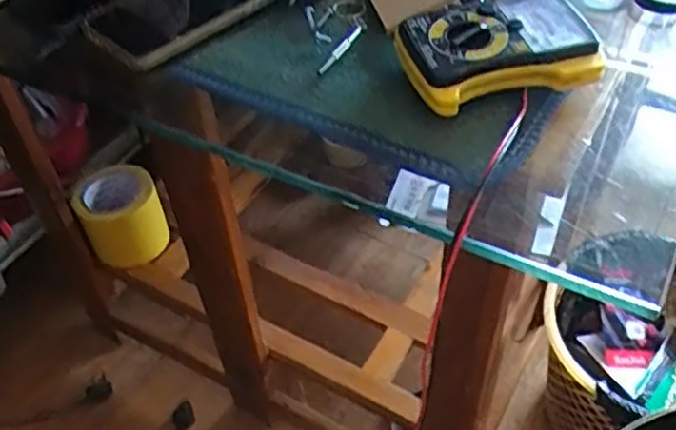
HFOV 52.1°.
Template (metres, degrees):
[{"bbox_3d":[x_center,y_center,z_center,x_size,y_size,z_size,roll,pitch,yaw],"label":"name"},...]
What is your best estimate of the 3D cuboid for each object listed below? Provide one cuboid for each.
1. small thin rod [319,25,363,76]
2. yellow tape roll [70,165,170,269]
[{"bbox_3d":[0.001,-0.112,0.469,0.008,0.004,0.061,22,52,21],"label":"small thin rod"},{"bbox_3d":[-0.303,0.002,0.966,0.101,0.115,0.099,-1,47,1],"label":"yellow tape roll"}]

